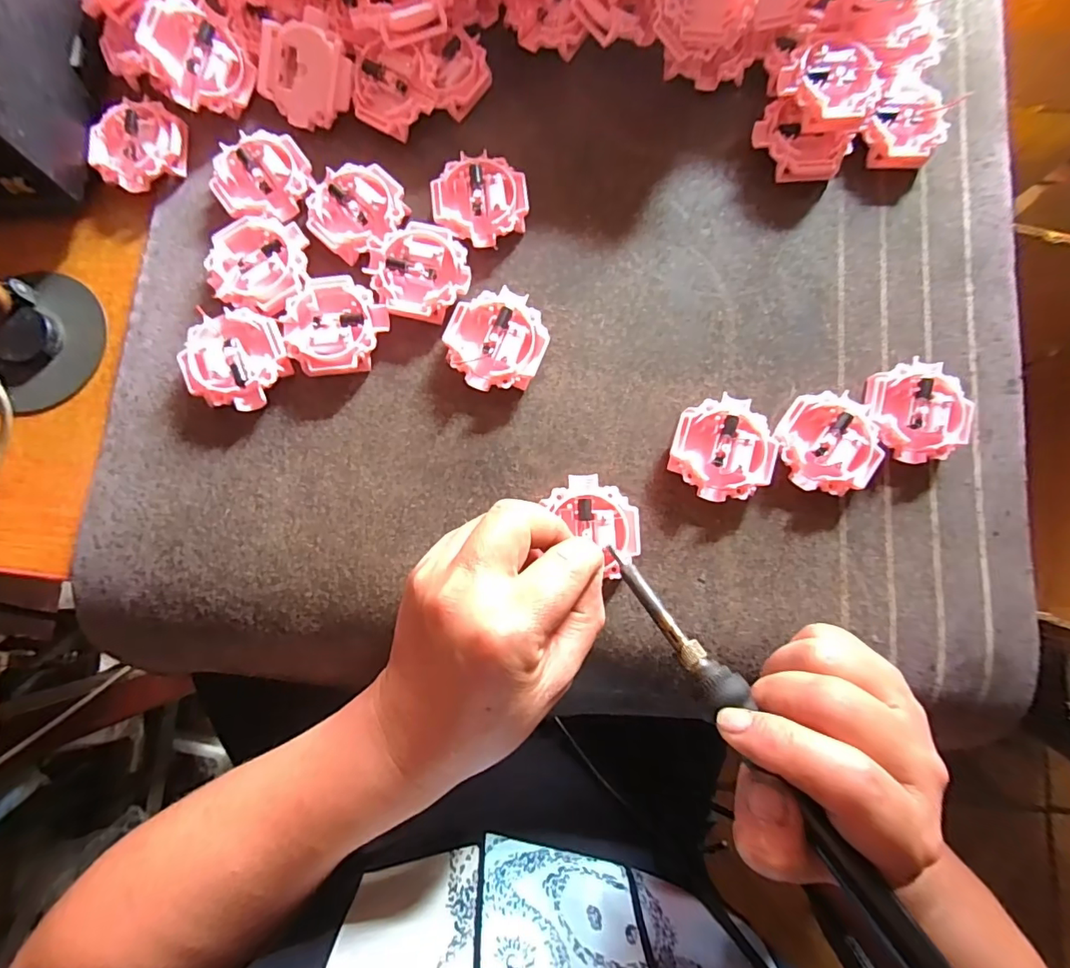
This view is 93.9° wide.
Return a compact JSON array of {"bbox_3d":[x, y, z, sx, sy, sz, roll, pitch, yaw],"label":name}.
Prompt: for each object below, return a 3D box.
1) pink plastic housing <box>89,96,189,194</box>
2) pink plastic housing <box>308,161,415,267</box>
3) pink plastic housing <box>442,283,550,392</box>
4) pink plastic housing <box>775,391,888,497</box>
[{"bbox_3d":[-0.227,-0.195,0.287,0.053,0.012,0.047,-30,83,-5],"label":"pink plastic housing"},{"bbox_3d":[-0.100,-0.153,0.284,0.050,0.016,0.051,44,83,5],"label":"pink plastic housing"},{"bbox_3d":[-0.021,-0.077,0.271,0.052,0.014,0.052,0,82,-1],"label":"pink plastic housing"},{"bbox_3d":[0.155,-0.021,0.266,0.051,0.014,0.053,0,82,-1],"label":"pink plastic housing"}]

